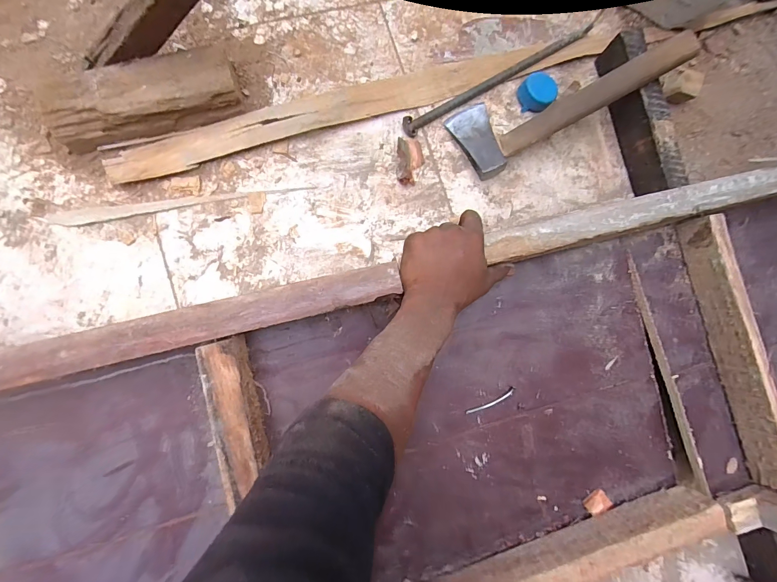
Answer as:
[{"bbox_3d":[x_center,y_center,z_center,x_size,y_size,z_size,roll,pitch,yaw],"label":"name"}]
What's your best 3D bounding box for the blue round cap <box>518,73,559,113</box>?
[{"bbox_3d":[0.232,-0.310,0.568,0.054,0.019,0.065,30,81,-3],"label":"blue round cap"}]

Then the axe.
[{"bbox_3d":[0.260,-0.272,0.529,0.338,0.037,0.110,-21,87,8],"label":"axe"}]

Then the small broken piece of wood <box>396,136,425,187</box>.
[{"bbox_3d":[0.032,-0.191,0.540,0.039,0.011,0.070,5,83,-7],"label":"small broken piece of wood"}]

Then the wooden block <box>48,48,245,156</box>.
[{"bbox_3d":[-0.317,-0.246,0.481,0.240,0.055,0.082,-22,87,-9],"label":"wooden block"}]

